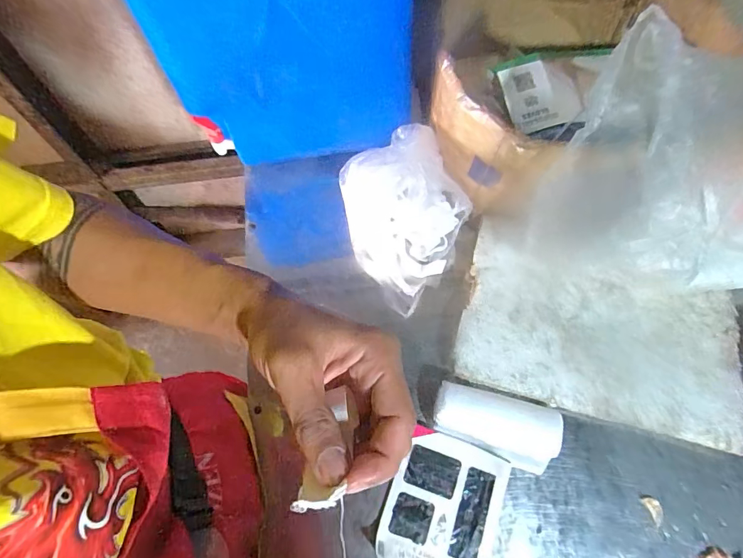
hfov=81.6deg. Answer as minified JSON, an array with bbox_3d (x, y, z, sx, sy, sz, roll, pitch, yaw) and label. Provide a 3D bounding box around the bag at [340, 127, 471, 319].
[{"bbox_3d":[0.043,-0.094,0.611,0.147,0.142,0.237,-17,64,-7],"label":"bag"}]

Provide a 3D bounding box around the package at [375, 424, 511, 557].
[{"bbox_3d":[0.078,0.255,0.471,0.117,0.009,0.151,18,65,10],"label":"package"}]

